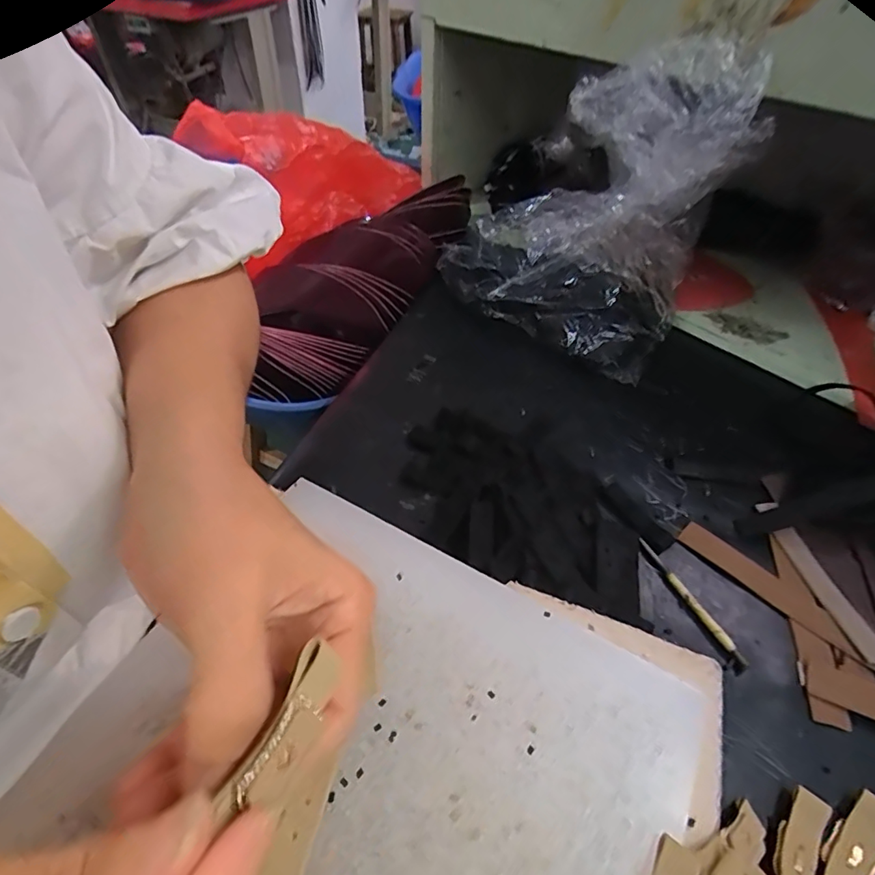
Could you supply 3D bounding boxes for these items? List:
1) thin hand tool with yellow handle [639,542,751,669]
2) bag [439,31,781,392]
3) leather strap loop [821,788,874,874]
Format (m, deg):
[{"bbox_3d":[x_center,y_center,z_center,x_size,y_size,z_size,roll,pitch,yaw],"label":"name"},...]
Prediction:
[{"bbox_3d":[0.164,0.104,0.327,0.007,0.006,0.092,-17,51,-18],"label":"thin hand tool with yellow handle"},{"bbox_3d":[0.139,-0.219,0.466,0.226,0.221,0.164,32,53,24],"label":"bag"},{"bbox_3d":[0.200,0.198,0.240,0.059,0.008,0.019,-32,56,-28],"label":"leather strap loop"}]

